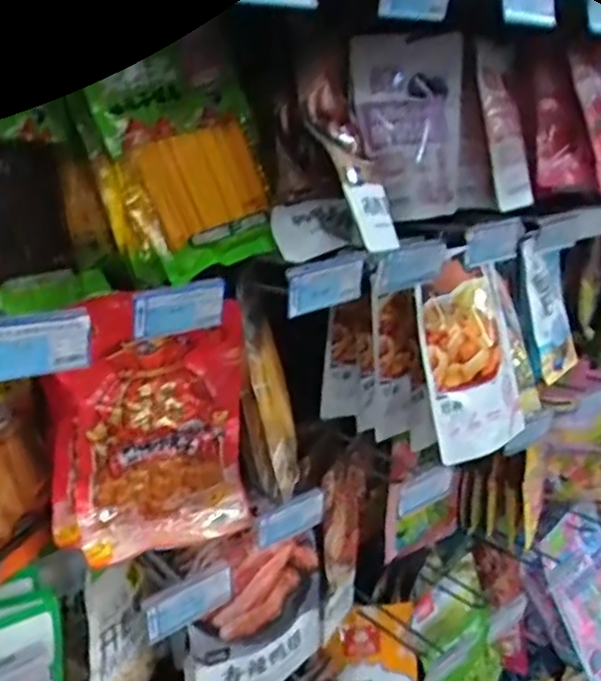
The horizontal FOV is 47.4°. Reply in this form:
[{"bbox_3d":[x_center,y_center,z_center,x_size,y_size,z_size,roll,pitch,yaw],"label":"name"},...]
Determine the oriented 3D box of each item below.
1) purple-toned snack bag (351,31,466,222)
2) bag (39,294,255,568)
[{"bbox_3d":[0.150,-0.272,0.870,0.160,0.222,0.025,-20,20,-25],"label":"purple-toned snack bag"},{"bbox_3d":[-0.142,0.080,0.670,0.188,0.236,0.070,-6,15,-22],"label":"bag"}]

